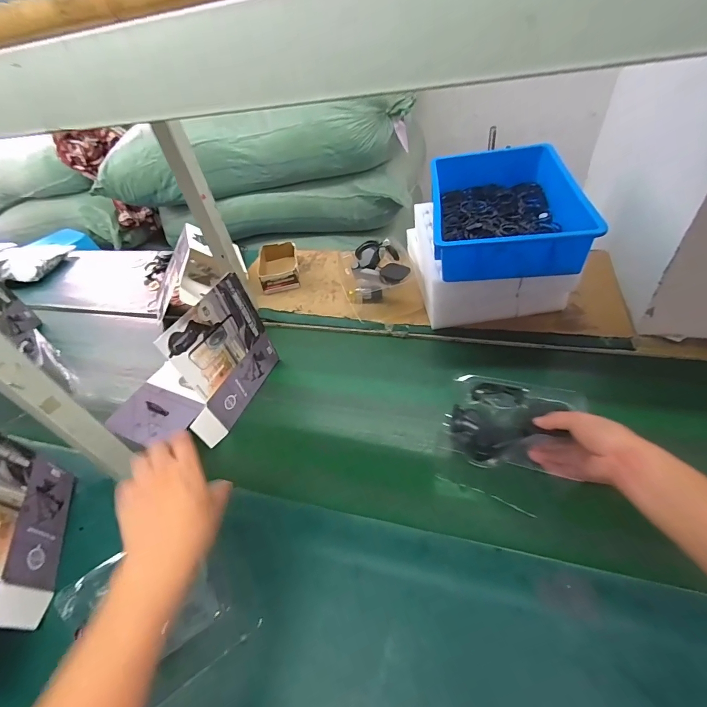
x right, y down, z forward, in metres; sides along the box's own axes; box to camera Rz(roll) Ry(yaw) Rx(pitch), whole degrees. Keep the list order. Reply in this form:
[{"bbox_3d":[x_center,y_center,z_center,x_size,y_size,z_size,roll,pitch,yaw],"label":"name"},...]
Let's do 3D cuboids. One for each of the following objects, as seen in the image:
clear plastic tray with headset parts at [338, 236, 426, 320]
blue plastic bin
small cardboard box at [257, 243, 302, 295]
[{"bbox_3d":[0.061,-0.181,0.878,0.165,0.108,0.172,-19,45,-11],"label":"clear plastic tray with headset parts"},{"bbox_3d":[0.305,-0.310,0.775,0.270,0.098,0.420,1,45,10],"label":"blue plastic bin"},{"bbox_3d":[-0.211,-0.243,1.027,0.115,0.053,0.189,-11,44,-3],"label":"small cardboard box"}]

